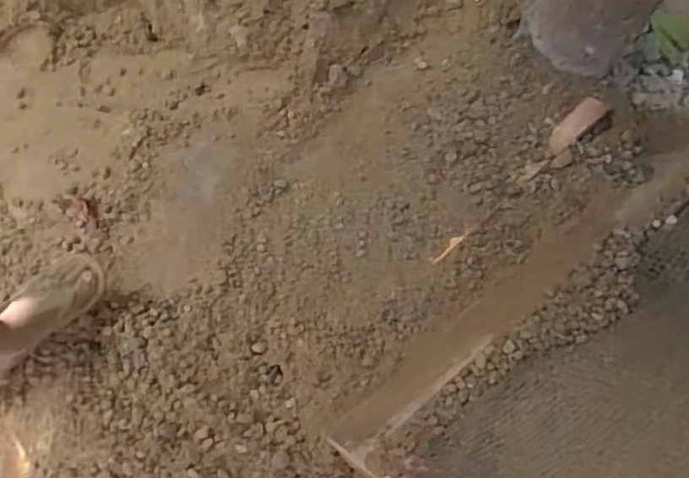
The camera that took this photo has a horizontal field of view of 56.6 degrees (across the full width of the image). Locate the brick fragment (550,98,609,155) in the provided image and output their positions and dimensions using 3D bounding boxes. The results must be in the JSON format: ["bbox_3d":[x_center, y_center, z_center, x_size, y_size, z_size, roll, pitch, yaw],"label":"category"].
[{"bbox_3d":[0.506,-0.248,1.404,0.187,0.030,0.054,-42,73,-18],"label":"brick fragment"}]

